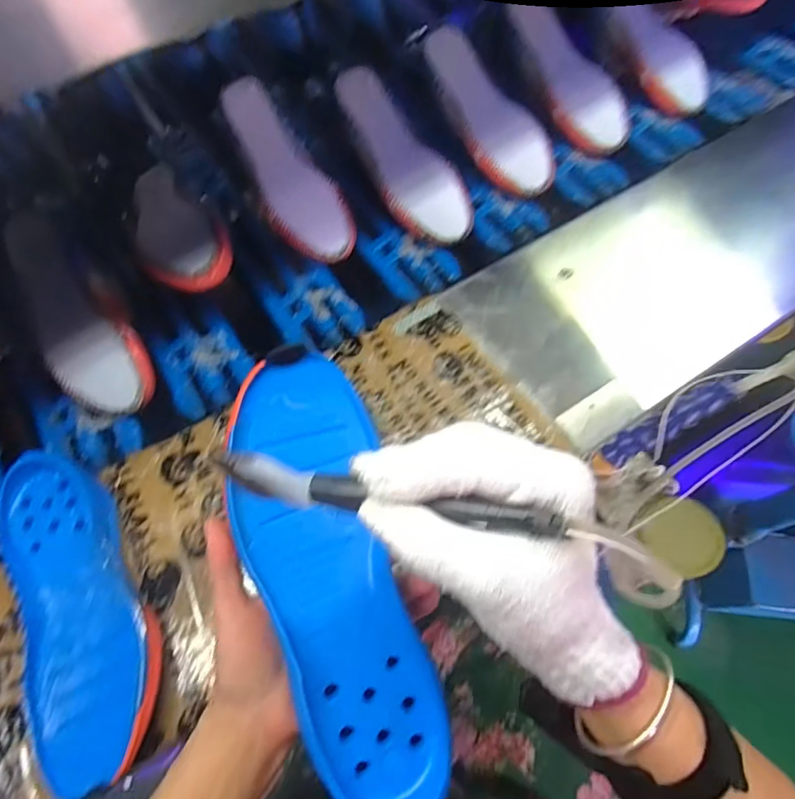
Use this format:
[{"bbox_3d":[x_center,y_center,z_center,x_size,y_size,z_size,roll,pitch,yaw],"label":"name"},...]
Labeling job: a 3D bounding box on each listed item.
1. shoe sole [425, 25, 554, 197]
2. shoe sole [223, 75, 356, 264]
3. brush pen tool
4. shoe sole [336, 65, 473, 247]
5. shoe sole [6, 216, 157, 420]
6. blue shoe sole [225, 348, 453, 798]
[{"bbox_3d":[0.113,-0.375,0.676,0.090,0.028,0.247,-33,88,-14],"label":"shoe sole"},{"bbox_3d":[-0.139,-0.281,0.625,0.086,0.023,0.244,-31,92,-13],"label":"shoe sole"},{"bbox_3d":[-0.008,0.044,0.233,0.160,0.022,0.015,6,63,16],"label":"brush pen tool"},{"bbox_3d":[0.002,-0.306,0.645,0.090,0.024,0.253,-33,89,-14],"label":"shoe sole"},{"bbox_3d":[-0.349,-0.090,0.555,0.086,0.044,0.237,-30,88,-12],"label":"shoe sole"},{"bbox_3d":[-0.041,0.102,0.305,0.090,0.027,0.264,-17,77,-6],"label":"blue shoe sole"}]

